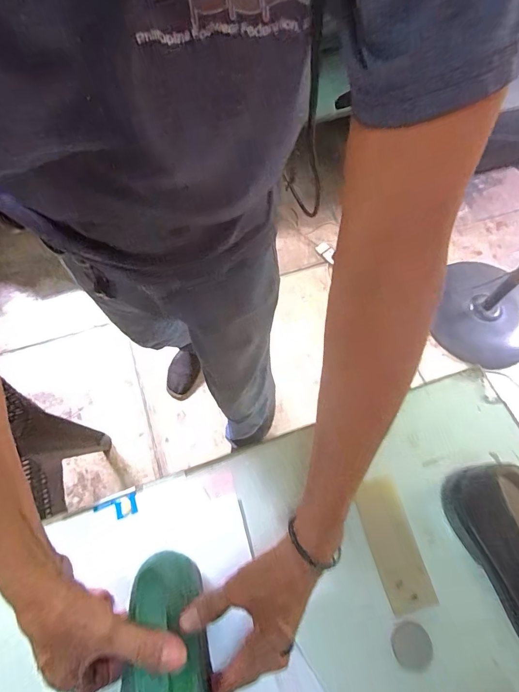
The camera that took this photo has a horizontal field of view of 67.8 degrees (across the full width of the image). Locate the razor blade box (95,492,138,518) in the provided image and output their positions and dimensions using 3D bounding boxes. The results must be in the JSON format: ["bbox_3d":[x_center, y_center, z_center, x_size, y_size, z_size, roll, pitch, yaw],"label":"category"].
[{"bbox_3d":[-0.167,0.190,0.449,0.045,0.007,0.024,-18,68,-8],"label":"razor blade box"}]

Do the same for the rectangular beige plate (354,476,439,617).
[{"bbox_3d":[0.149,0.221,0.437,0.050,0.009,0.133,-9,58,-5],"label":"rectangular beige plate"}]

